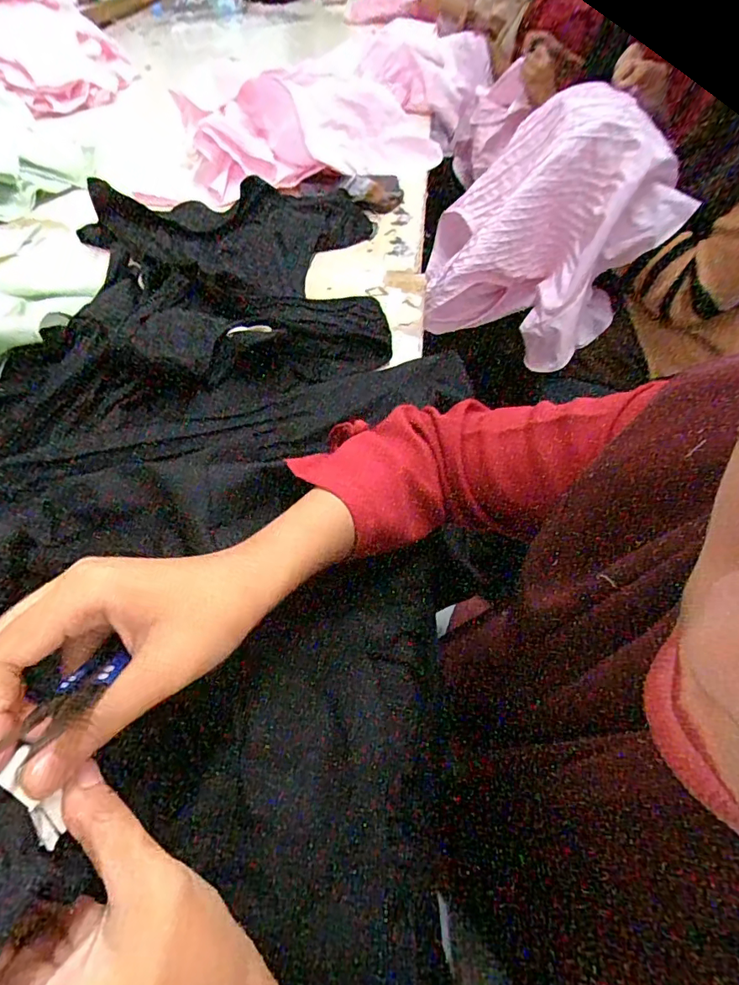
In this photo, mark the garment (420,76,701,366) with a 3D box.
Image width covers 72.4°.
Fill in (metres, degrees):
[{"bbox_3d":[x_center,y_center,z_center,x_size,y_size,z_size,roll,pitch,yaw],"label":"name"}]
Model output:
[{"bbox_3d":[0.282,-0.413,0.814,0.354,0.337,0.182,12,53,9],"label":"garment"}]

